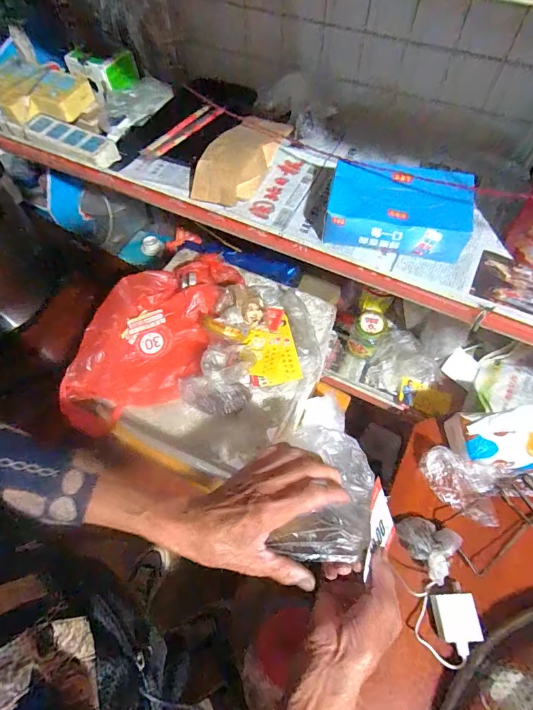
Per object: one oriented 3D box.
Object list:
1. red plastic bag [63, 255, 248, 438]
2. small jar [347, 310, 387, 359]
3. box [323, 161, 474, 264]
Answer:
[{"bbox_3d":[-0.166,-0.030,0.557,0.182,0.046,0.293,13,64,8],"label":"red plastic bag"},{"bbox_3d":[0.212,-0.045,0.818,0.062,0.090,0.071,25,66,14],"label":"small jar"},{"bbox_3d":[0.183,-0.202,0.548,0.185,0.063,0.120,10,64,7],"label":"box"}]

